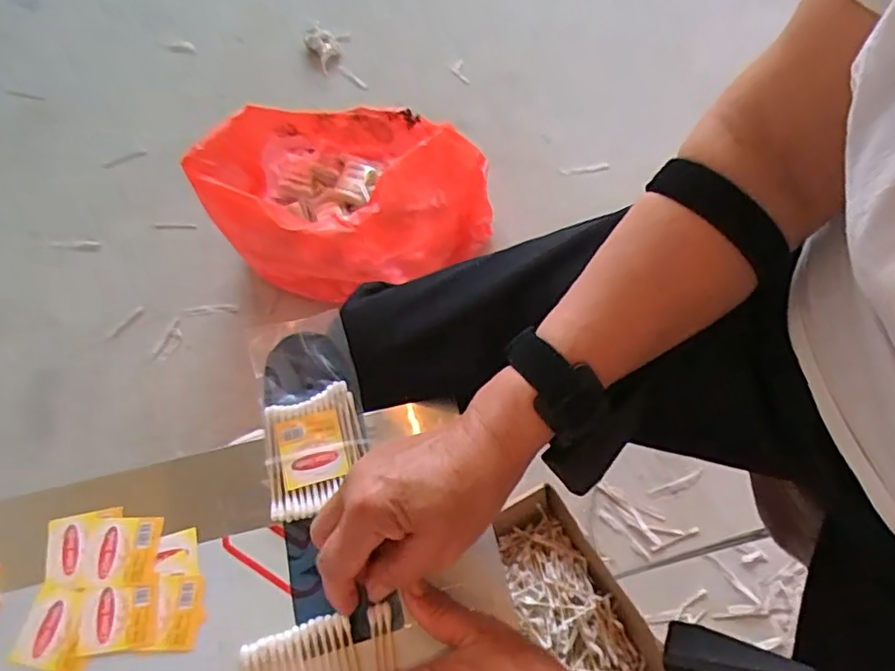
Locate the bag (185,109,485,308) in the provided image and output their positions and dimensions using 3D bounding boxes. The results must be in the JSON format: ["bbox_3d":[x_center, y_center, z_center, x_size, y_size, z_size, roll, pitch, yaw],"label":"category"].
[{"bbox_3d":[-0.151,-0.242,0.924,0.422,0.170,0.291,-14,65,-7],"label":"bag"}]

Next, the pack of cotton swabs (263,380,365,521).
[{"bbox_3d":[-0.085,0.074,0.379,0.058,0.015,0.077,-10,64,-6],"label":"pack of cotton swabs"}]

